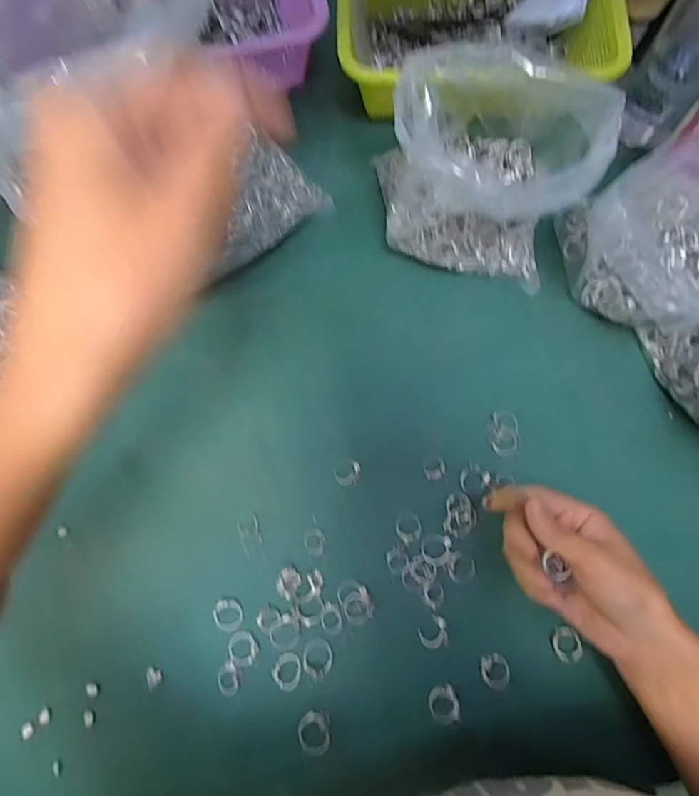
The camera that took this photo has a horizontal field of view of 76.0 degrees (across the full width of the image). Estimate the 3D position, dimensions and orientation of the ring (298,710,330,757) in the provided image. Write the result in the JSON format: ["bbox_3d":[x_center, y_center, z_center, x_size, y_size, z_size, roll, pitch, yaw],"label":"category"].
[{"bbox_3d":[-0.026,0.247,0.328,0.023,0.008,0.029,0,76,-1],"label":"ring"}]

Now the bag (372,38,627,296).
[{"bbox_3d":[0.111,-0.189,0.373,0.154,0.153,0.129,9,76,1],"label":"bag"}]

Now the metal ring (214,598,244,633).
[{"bbox_3d":[-0.096,0.171,0.353,0.023,0.005,0.025,0,76,-1],"label":"metal ring"}]

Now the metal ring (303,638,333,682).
[{"bbox_3d":[-0.024,0.199,0.340,0.023,0.006,0.028,2,76,-1],"label":"metal ring"}]

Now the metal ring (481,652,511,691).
[{"bbox_3d":[0.111,0.208,0.340,0.021,0.008,0.023,0,76,-1],"label":"metal ring"}]

